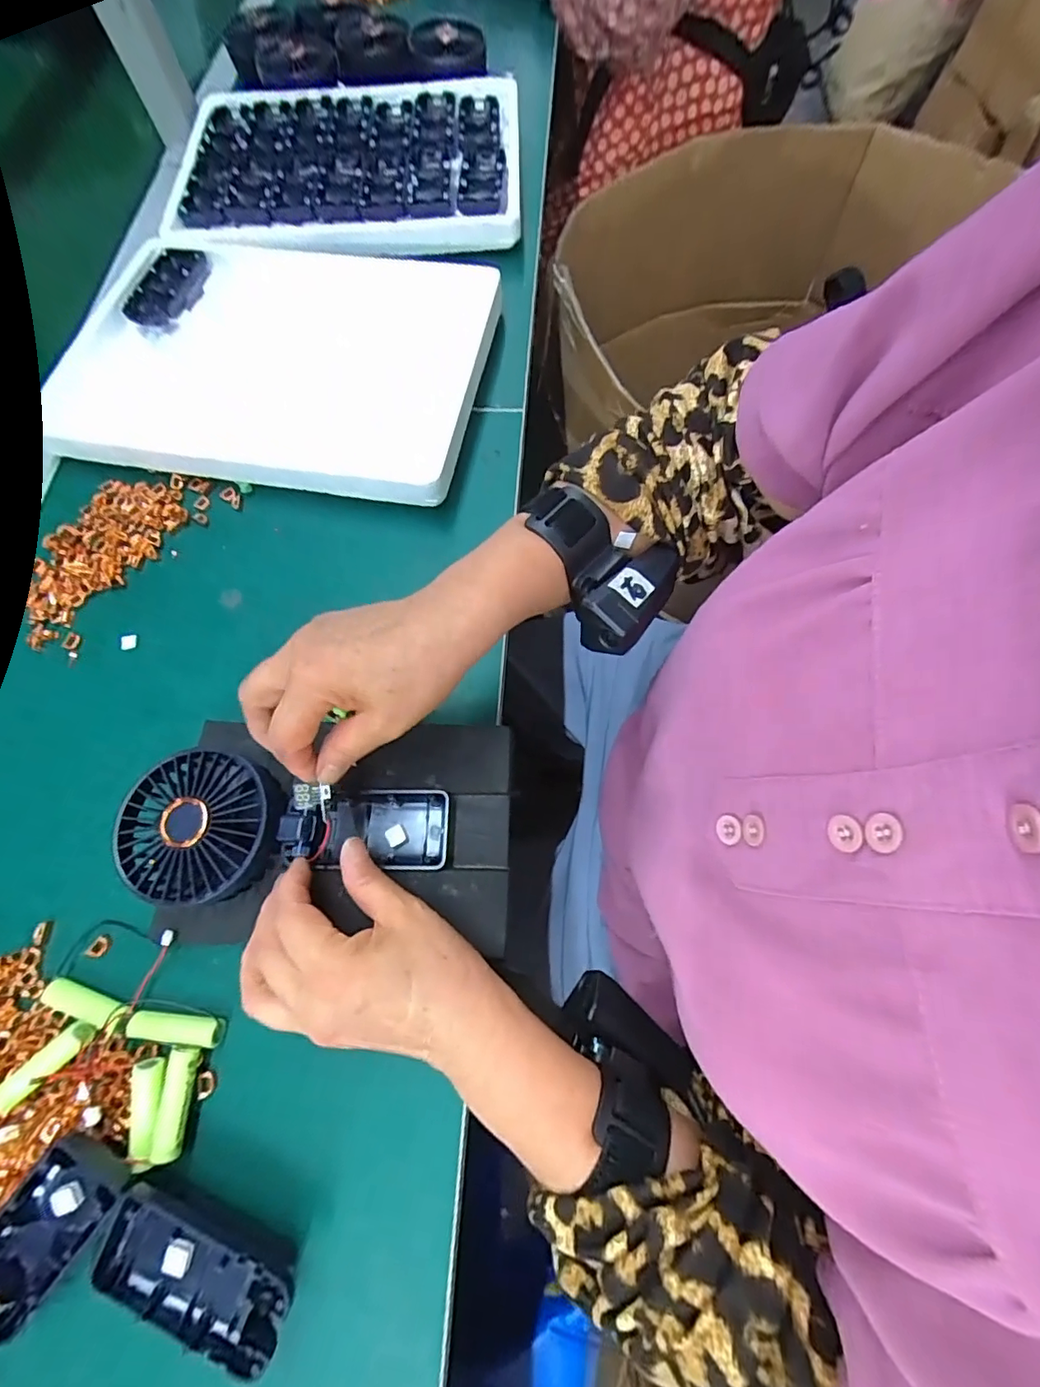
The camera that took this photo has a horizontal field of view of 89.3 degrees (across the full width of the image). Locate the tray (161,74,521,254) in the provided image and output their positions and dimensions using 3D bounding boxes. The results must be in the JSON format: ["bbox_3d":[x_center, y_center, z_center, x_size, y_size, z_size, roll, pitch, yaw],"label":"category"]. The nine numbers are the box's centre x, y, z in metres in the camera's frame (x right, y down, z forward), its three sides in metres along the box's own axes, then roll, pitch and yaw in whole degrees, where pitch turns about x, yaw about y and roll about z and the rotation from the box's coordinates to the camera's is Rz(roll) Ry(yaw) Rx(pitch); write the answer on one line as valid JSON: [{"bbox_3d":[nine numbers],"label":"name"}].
[{"bbox_3d":[-0.174,-0.537,0.535,0.350,0.033,0.244,-3,69,2],"label":"tray"}]

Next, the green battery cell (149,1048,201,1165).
[{"bbox_3d":[-0.182,0.218,0.283,0.015,0.013,0.049,-1,69,2],"label":"green battery cell"}]

